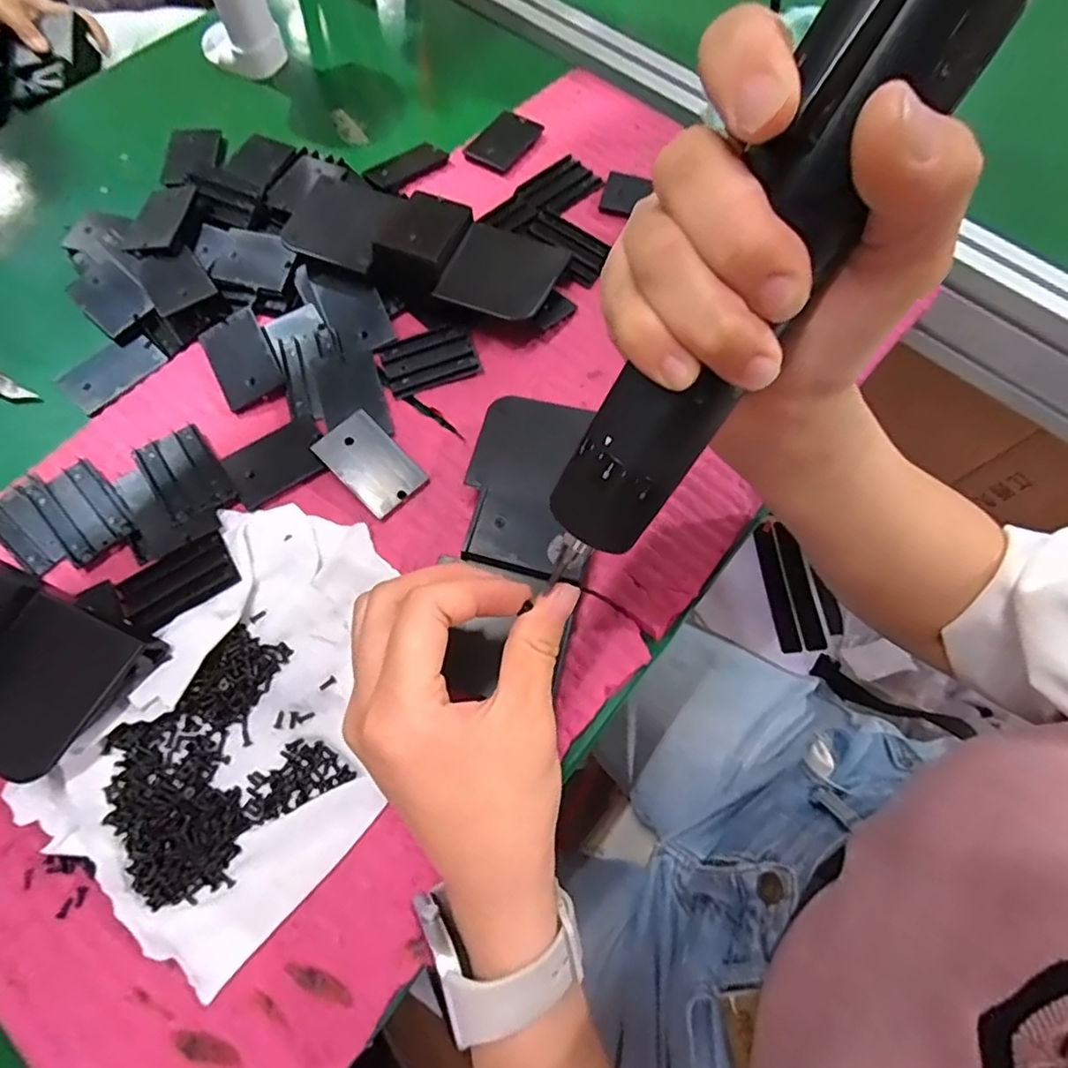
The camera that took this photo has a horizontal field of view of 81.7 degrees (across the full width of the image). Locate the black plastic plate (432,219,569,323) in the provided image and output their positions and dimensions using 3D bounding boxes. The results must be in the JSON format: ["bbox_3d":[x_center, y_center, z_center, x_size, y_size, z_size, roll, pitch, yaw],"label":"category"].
[{"bbox_3d":[-0.018,-0.156,0.366,0.060,0.004,0.066,21,64,0],"label":"black plastic plate"}]

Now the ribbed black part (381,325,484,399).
[{"bbox_3d":[-0.061,-0.104,0.369,0.053,0.010,0.033,-21,69,-9],"label":"ribbed black part"}]

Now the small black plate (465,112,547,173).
[{"bbox_3d":[-0.022,-0.285,0.447,0.036,0.007,0.060,28,69,11],"label":"small black plate"}]

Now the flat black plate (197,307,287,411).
[{"bbox_3d":[-0.171,-0.102,0.361,0.035,0.006,0.053,-30,80,-2],"label":"flat black plate"}]

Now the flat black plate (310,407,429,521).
[{"bbox_3d":[-0.088,-0.039,0.337,0.056,0.004,0.037,46,71,3],"label":"flat black plate"}]

